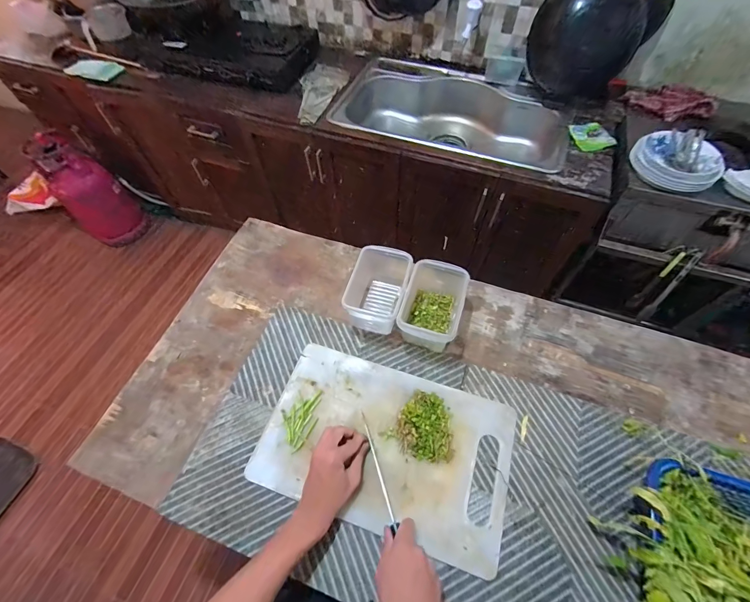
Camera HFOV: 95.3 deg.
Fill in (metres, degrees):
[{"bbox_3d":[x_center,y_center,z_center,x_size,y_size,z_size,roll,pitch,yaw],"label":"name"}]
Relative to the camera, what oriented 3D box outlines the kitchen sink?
[{"bbox_3d":[0.289,-0.680,1.370,0.830,0.231,0.490,19,61,12],"label":"kitchen sink"}]

